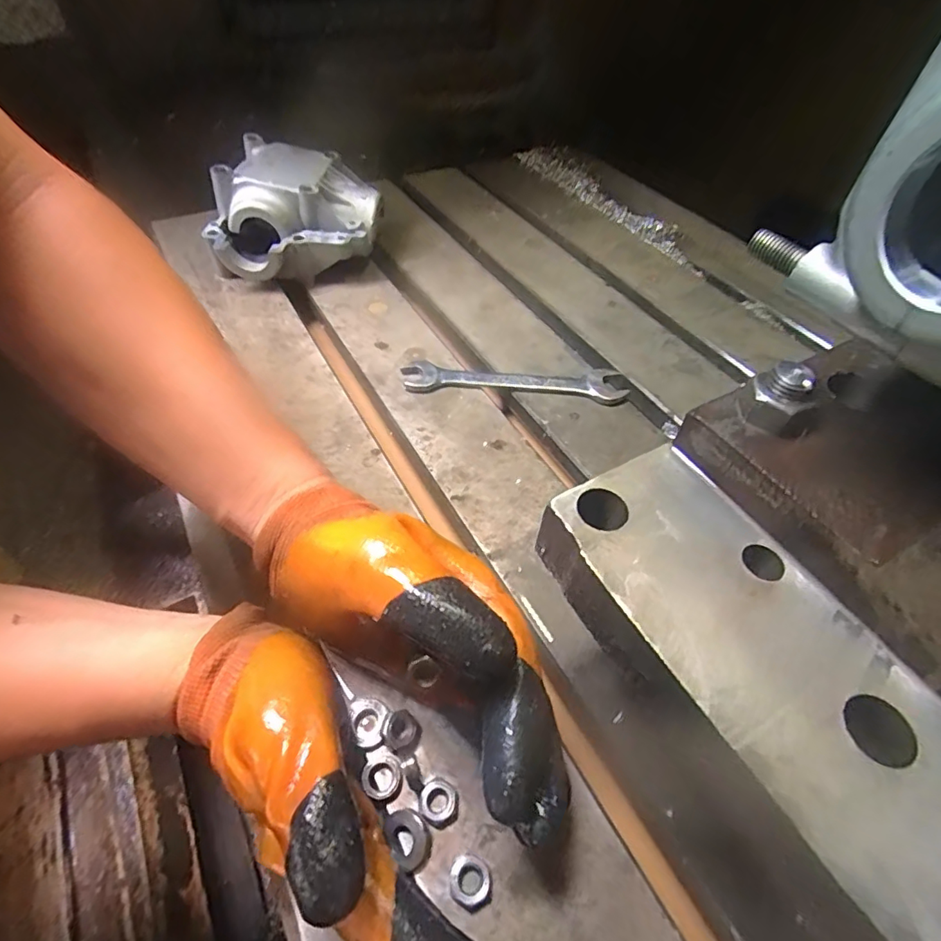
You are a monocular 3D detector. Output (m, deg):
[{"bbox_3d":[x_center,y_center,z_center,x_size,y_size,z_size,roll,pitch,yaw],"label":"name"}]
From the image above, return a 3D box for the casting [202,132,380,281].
[{"bbox_3d":[-0.174,-0.258,0.509,0.165,0.081,0.154,-13,53,-12],"label":"casting"}]

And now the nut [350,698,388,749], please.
[{"bbox_3d":[-0.050,0.125,0.253,0.018,0.010,0.023,-8,52,-8],"label":"nut"}]

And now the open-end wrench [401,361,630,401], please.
[{"bbox_3d":[0.035,-0.074,0.418,0.176,0.009,0.034,3,52,0],"label":"open-end wrench"}]

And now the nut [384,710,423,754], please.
[{"bbox_3d":[-0.033,0.129,0.250,0.017,0.011,0.018,1,52,-1],"label":"nut"}]

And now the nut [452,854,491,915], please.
[{"bbox_3d":[0.001,0.175,0.217,0.016,0.007,0.020,-14,54,-13],"label":"nut"}]

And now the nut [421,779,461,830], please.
[{"bbox_3d":[-0.014,0.153,0.233,0.018,0.008,0.017,1,52,-1],"label":"nut"}]

